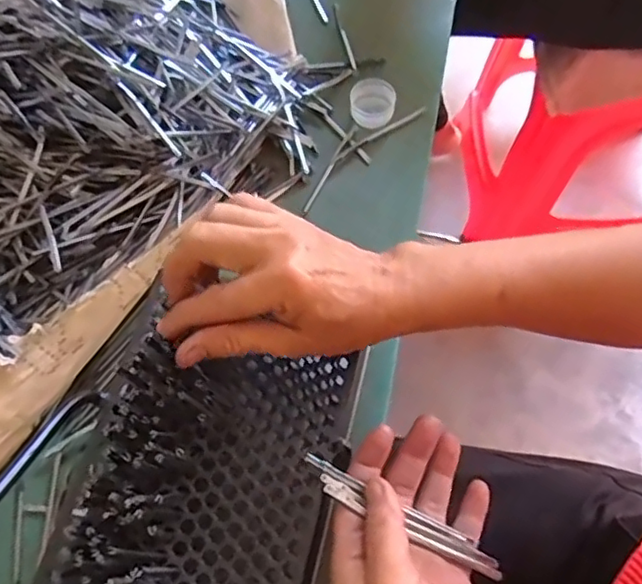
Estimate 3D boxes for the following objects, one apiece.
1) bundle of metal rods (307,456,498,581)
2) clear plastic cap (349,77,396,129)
[{"bbox_3d":[0.043,0.121,0.322,0.120,0.006,0.014,30,69,1],"label":"bundle of metal rods"},{"bbox_3d":[0.046,-0.169,0.543,0.040,0.020,0.041,4,67,4],"label":"clear plastic cap"}]

